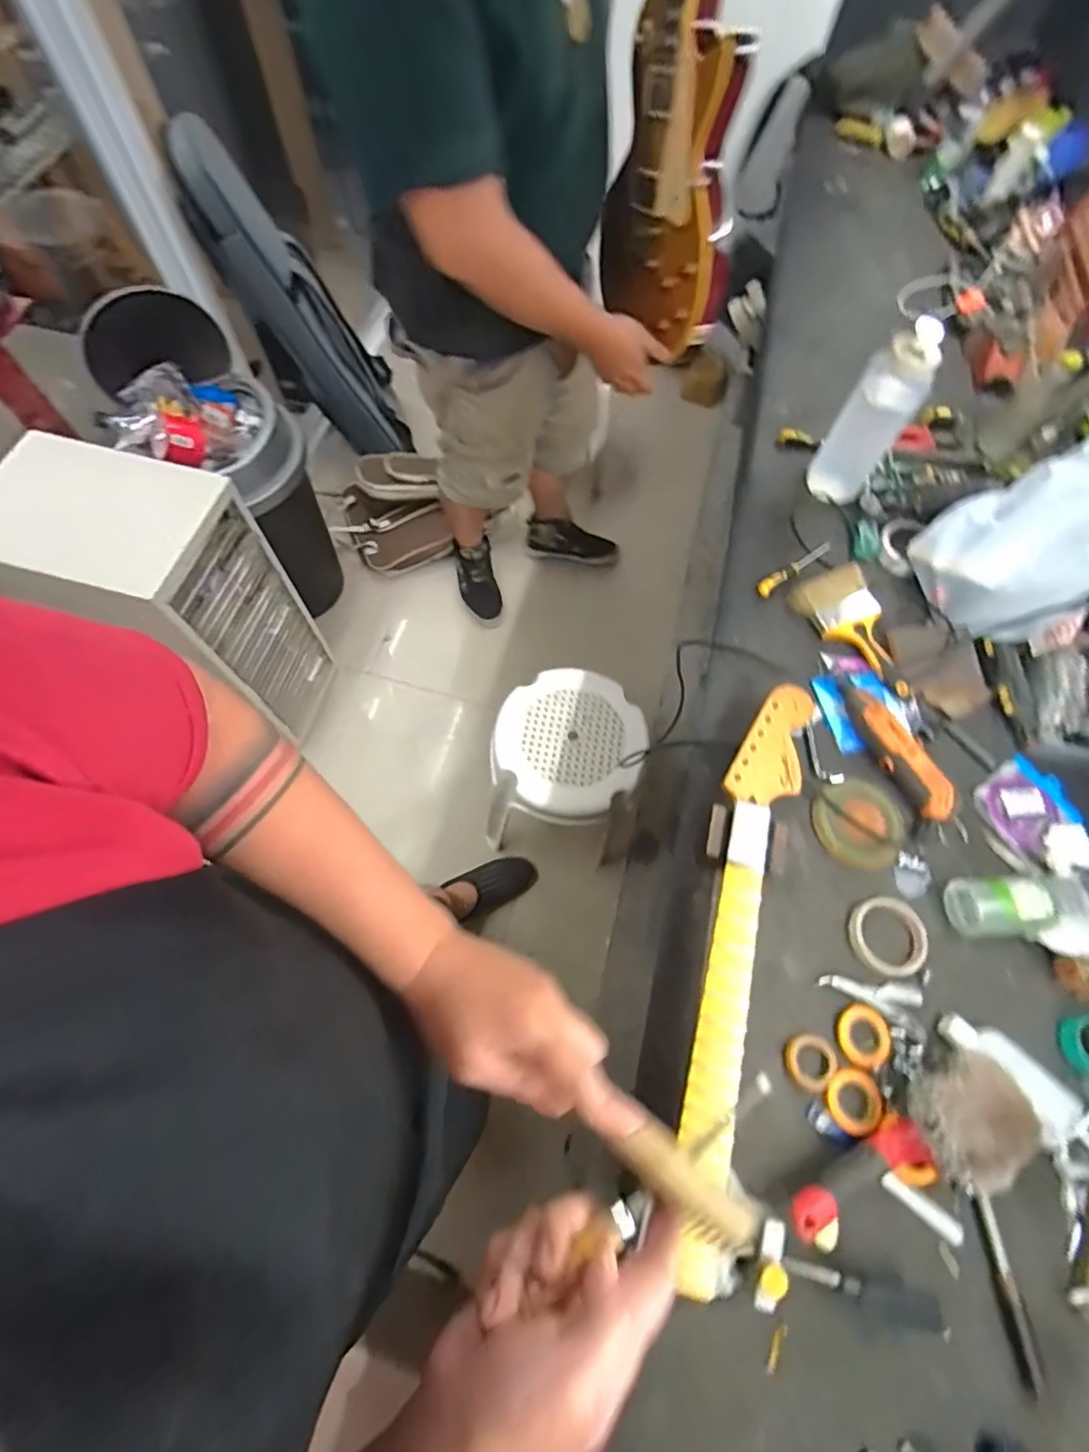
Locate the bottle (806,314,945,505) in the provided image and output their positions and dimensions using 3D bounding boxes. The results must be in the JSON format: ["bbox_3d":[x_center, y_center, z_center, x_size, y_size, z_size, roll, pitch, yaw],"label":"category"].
[{"bbox_3d":[0.515,-0.483,0.892,0.074,0.257,0.079,-21,69,-11],"label":"bottle"}]

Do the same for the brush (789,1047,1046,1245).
[{"bbox_3d":[0.367,0.431,0.571,0.267,0.068,0.105,-27,70,-1],"label":"brush"}]

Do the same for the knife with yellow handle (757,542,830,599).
[{"bbox_3d":[0.413,-0.260,0.927,0.173,0.023,0.025,-33,72,-15],"label":"knife with yellow handle"}]

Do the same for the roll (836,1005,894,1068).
[{"bbox_3d":[0.372,0.359,0.658,0.068,0.015,0.062,1,67,-2],"label":"roll"}]

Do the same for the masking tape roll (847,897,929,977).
[{"bbox_3d":[0.420,0.257,0.696,0.088,0.024,0.091,1,67,-2],"label":"masking tape roll"}]

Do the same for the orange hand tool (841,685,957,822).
[{"bbox_3d":[0.483,0.029,0.781,0.052,0.038,0.215,-21,69,-12],"label":"orange hand tool"}]

